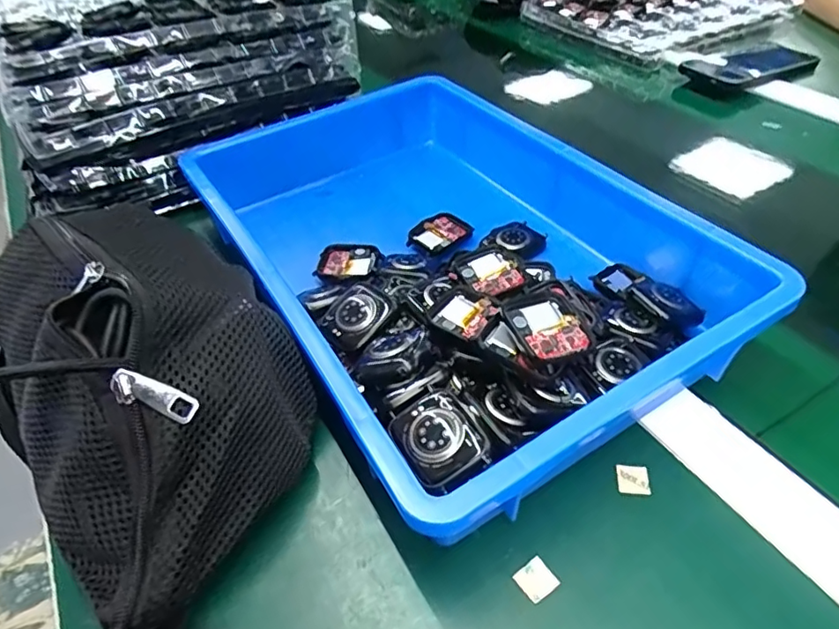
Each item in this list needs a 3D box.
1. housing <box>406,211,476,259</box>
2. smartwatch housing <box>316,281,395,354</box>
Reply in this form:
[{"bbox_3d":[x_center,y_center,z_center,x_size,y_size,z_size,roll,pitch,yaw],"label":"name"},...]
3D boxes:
[{"bbox_3d":[0.016,-0.062,0.428,0.044,0.011,0.036,-33,51,-27],"label":"housing"},{"bbox_3d":[-0.036,0.002,0.319,0.042,0.006,0.035,-37,60,-6],"label":"smartwatch housing"}]

